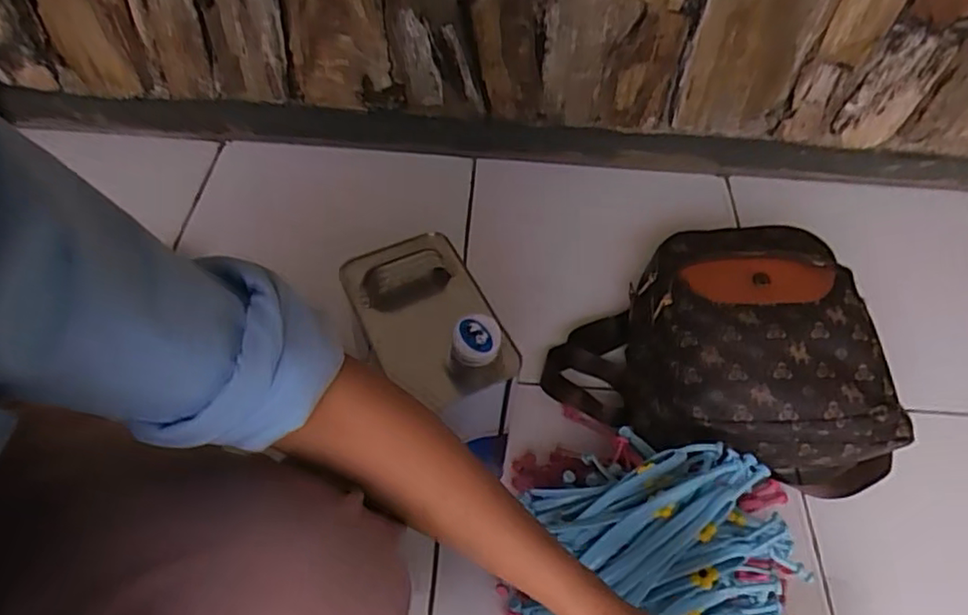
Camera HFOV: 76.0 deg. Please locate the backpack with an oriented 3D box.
[{"bbox_3d":[0.246,0.063,0.696,0.305,0.169,0.286,1,55,-2],"label":"backpack"}]

